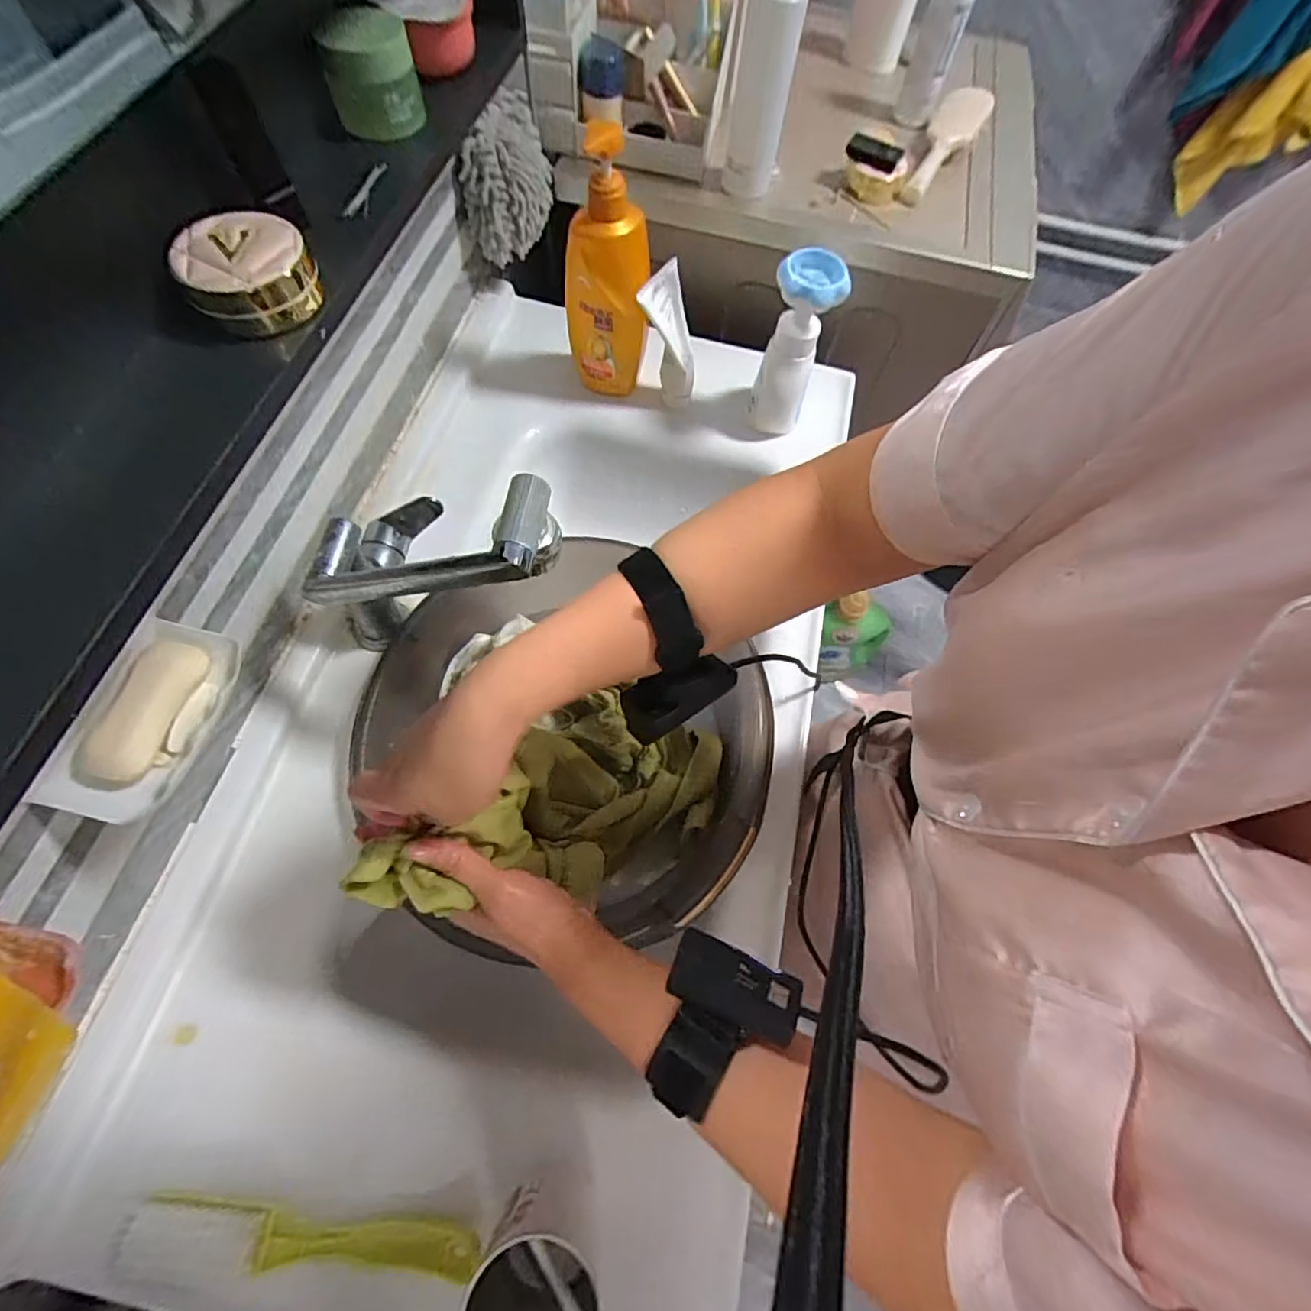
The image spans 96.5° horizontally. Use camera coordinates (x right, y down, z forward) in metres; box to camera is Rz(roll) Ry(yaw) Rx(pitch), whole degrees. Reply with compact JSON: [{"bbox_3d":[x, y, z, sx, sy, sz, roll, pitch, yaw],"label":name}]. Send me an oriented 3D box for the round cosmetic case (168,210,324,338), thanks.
[{"bbox_3d":[-0.247,-0.234,0.355,0.071,0.035,0.067,1,66,-3],"label":"round cosmetic case"}]

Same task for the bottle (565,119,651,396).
[{"bbox_3d":[-0.054,-0.407,0.645,0.089,0.287,0.055,-8,67,-7],"label":"bottle"}]

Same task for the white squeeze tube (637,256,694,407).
[{"bbox_3d":[0.016,-0.376,0.702,0.070,0.153,0.053,7,66,-1],"label":"white squeeze tube"}]

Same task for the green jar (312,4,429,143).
[{"bbox_3d":[-0.211,-0.437,0.437,0.062,0.053,0.078,-13,68,-10],"label":"green jar"}]

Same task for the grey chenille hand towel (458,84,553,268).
[{"bbox_3d":[-0.167,-0.562,0.692,0.051,0.132,0.134,27,67,8],"label":"grey chenille hand towel"}]

